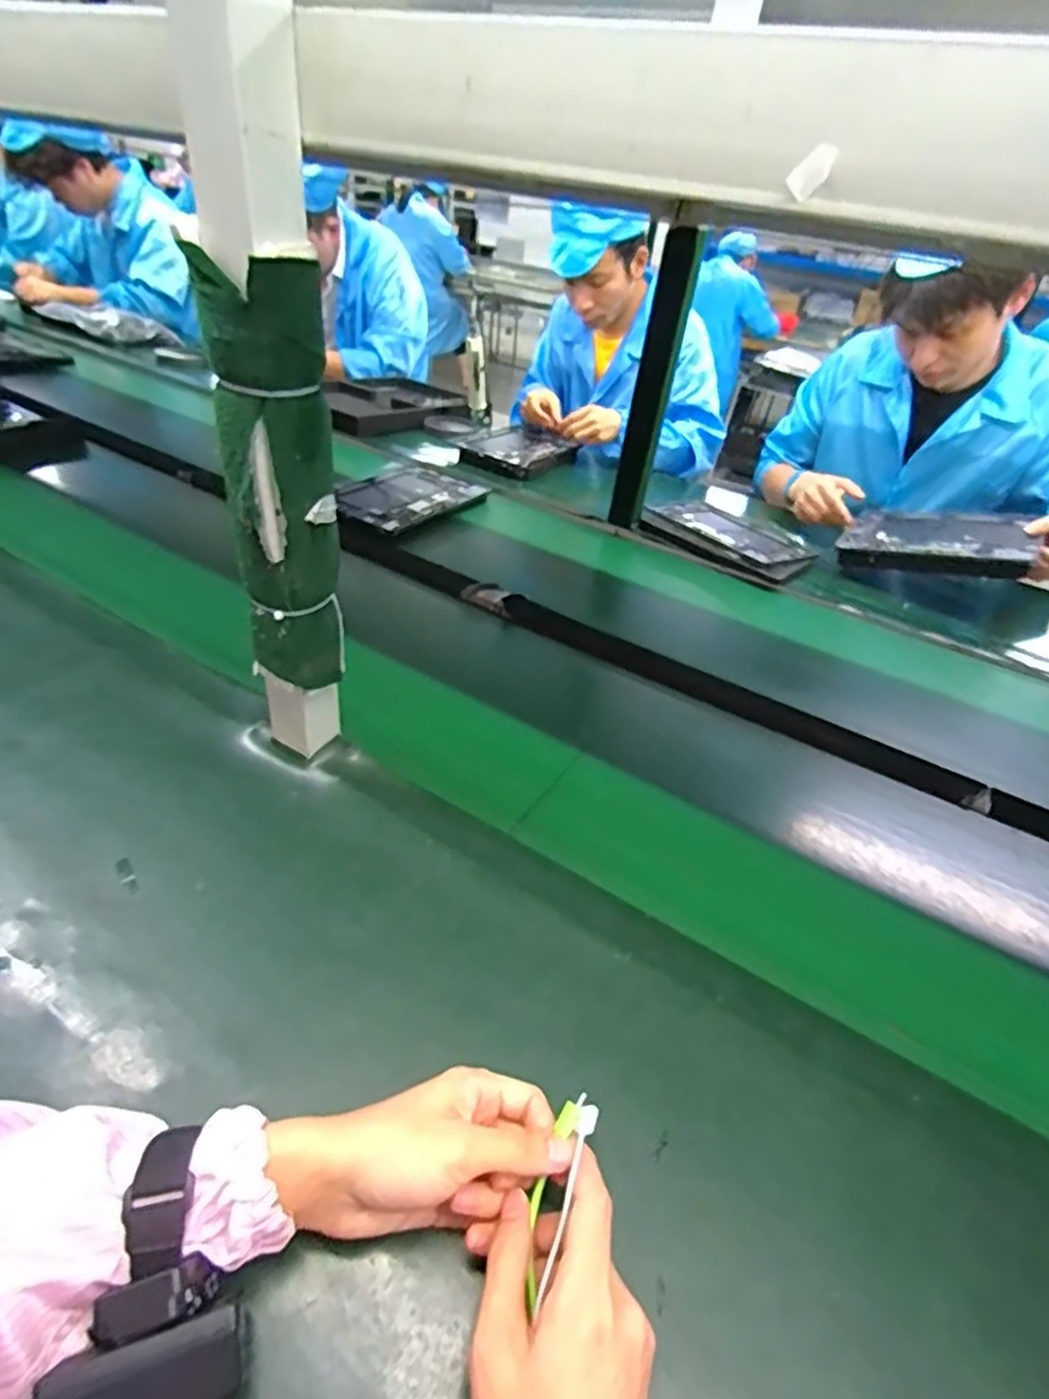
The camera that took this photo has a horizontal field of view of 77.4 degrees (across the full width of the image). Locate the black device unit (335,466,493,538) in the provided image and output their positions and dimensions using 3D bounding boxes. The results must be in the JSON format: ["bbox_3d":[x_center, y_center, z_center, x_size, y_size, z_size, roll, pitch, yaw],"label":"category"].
[{"bbox_3d":[-0.182,-0.331,1.056,0.162,0.010,0.254,26,43,23],"label":"black device unit"}]

